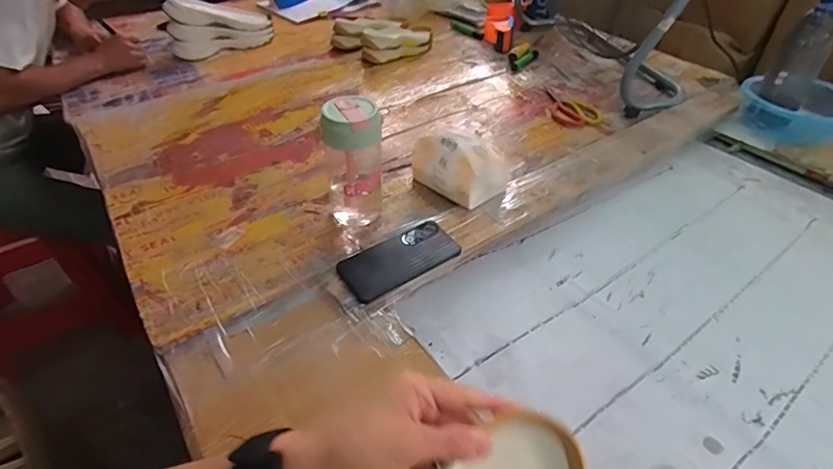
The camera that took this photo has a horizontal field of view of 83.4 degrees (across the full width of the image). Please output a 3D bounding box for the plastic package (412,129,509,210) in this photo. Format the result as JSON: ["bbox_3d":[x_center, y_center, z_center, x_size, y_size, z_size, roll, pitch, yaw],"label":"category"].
[{"bbox_3d":[0.067,-0.117,0.782,0.088,0.098,0.159,-30,51,-28],"label":"plastic package"}]

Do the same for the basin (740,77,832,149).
[{"bbox_3d":[0.813,-0.259,0.989,0.199,0.080,0.199,0,43,0],"label":"basin"}]

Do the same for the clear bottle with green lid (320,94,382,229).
[{"bbox_3d":[-0.095,-0.106,0.701,0.081,0.185,0.086,-18,46,-18],"label":"clear bottle with green lid"}]

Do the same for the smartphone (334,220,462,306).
[{"bbox_3d":[-0.025,0.034,0.665,0.164,0.018,0.080,-25,48,-25],"label":"smartphone"}]

